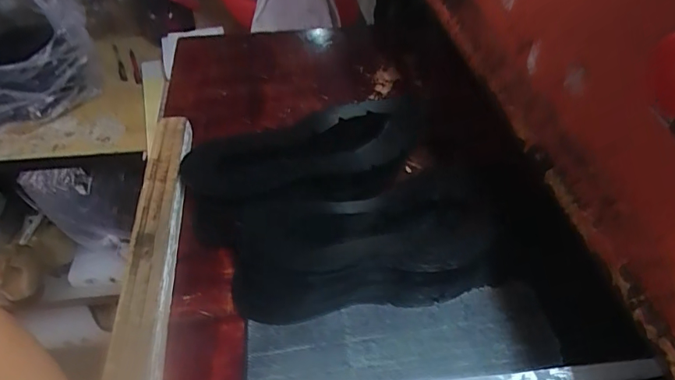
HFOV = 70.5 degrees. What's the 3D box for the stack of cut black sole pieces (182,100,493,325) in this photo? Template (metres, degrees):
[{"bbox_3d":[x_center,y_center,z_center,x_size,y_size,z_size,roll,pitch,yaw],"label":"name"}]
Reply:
[{"bbox_3d":[-0.010,0.008,0.444,0.246,0.042,0.215,-8,47,-9],"label":"stack of cut black sole pieces"}]

